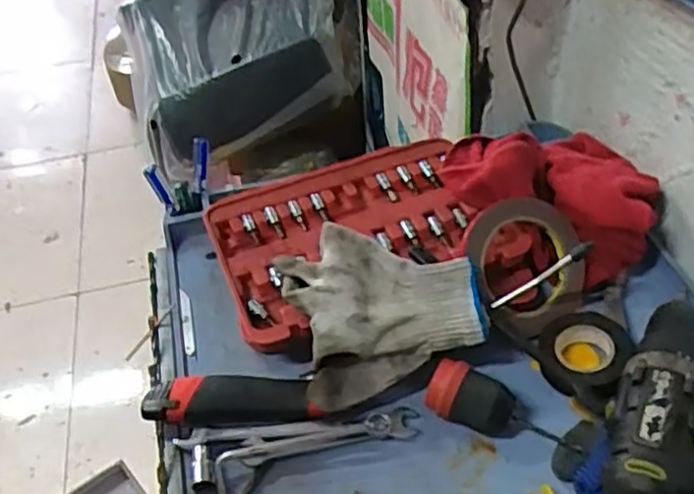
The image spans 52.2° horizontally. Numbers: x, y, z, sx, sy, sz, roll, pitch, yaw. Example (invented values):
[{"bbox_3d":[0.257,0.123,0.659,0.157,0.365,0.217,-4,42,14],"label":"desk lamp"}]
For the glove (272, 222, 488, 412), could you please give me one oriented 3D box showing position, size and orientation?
[{"bbox_3d":[0.024,0.036,0.547,0.141,0.072,0.130,-12,44,-8],"label":"glove"}]

